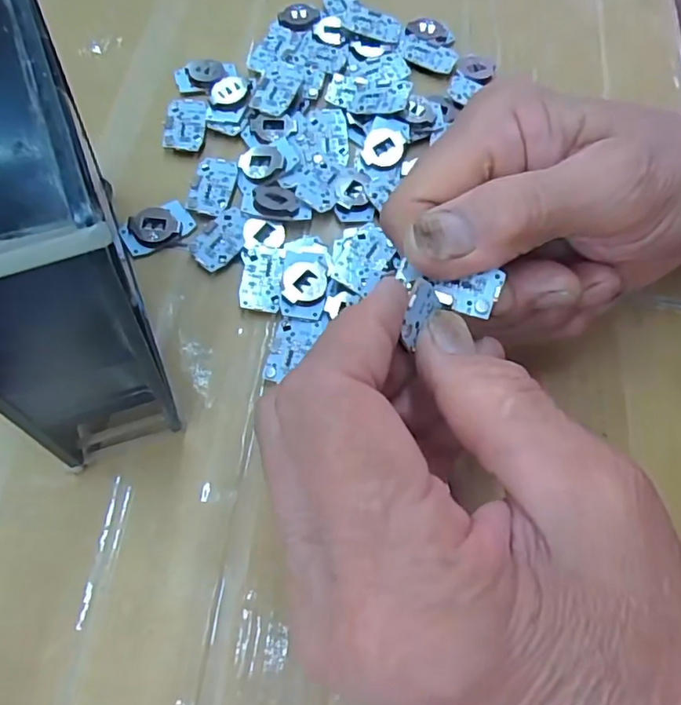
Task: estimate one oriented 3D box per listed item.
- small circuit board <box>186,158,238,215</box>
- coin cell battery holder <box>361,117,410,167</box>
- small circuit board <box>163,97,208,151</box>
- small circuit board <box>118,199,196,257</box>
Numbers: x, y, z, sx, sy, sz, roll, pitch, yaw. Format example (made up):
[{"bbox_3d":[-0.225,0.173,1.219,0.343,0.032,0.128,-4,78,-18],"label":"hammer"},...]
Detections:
[{"bbox_3d":[-0.056,-0.074,0.240,0.018,0.004,0.028,11,66,0],"label":"small circuit board"},{"bbox_3d":[0.021,-0.095,0.250,0.018,0.004,0.023,17,81,-1],"label":"coin cell battery holder"},{"bbox_3d":[-0.072,-0.106,0.255,0.018,0.004,0.030,1,66,-4],"label":"small circuit board"},{"bbox_3d":[-0.078,-0.053,0.234,0.029,0.005,0.017,-32,73,-17],"label":"small circuit board"}]

